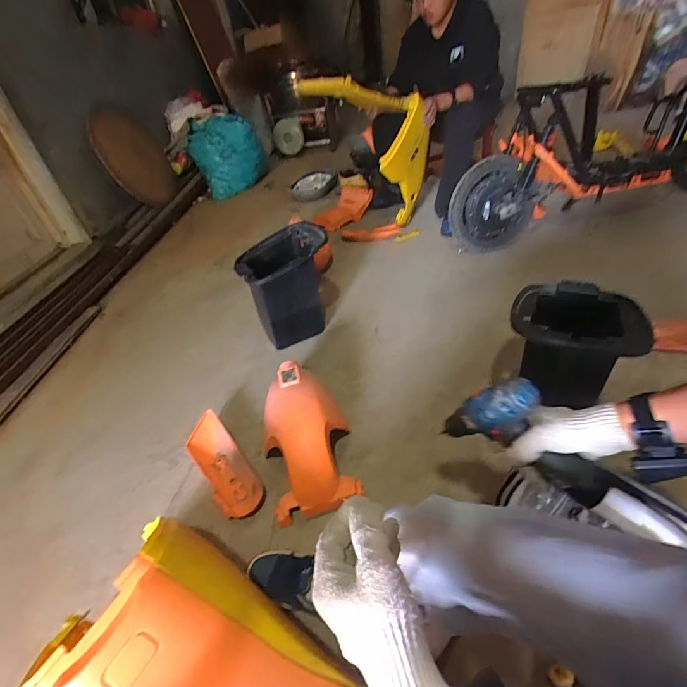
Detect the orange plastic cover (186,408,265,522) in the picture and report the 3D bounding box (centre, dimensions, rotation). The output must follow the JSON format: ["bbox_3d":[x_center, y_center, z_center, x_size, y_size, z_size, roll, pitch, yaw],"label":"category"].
[{"bbox_3d":[-0.321,0.316,1.013,0.115,0.056,0.323,-31,43,-24],"label":"orange plastic cover"}]

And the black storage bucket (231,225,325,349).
[{"bbox_3d":[-0.203,-0.209,1.346,0.281,0.333,0.256,-24,41,-16],"label":"black storage bucket"}]

